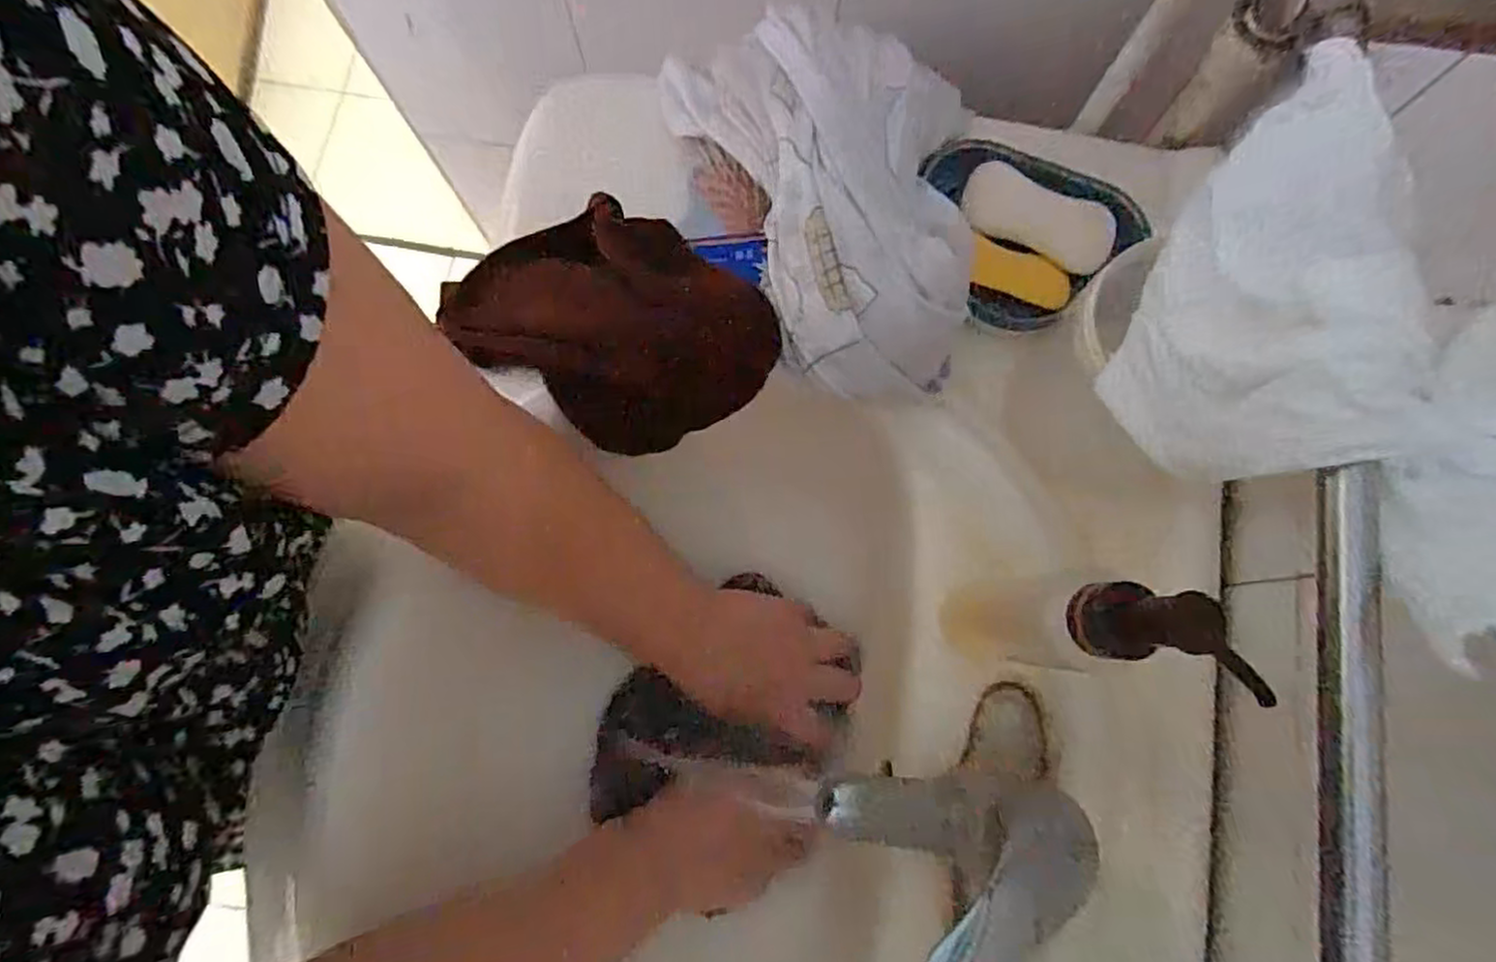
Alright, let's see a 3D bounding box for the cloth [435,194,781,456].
[{"bbox_3d":[-0.068,-0.083,0.407,0.153,0.051,0.112,42,81,8],"label":"cloth"}]

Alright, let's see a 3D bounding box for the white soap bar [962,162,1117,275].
[{"bbox_3d":[0.165,-0.149,0.418,0.086,0.017,0.036,22,79,4],"label":"white soap bar"}]

